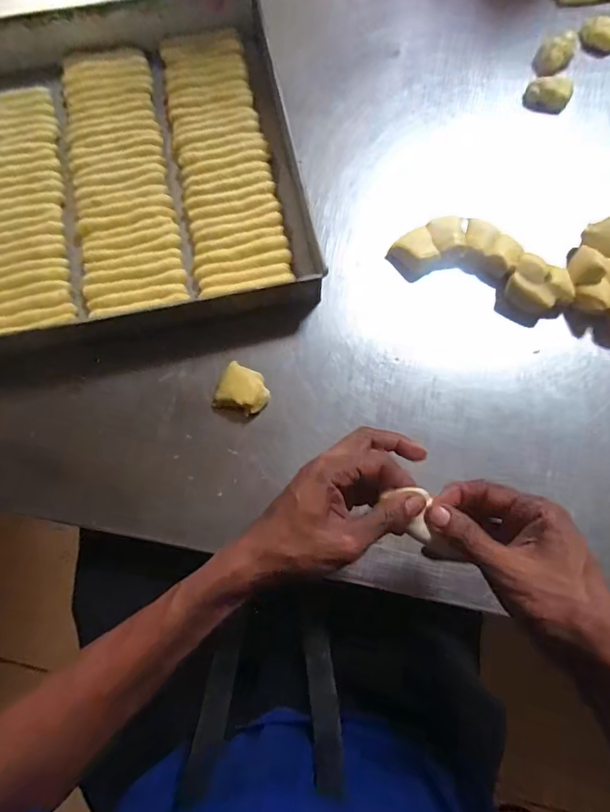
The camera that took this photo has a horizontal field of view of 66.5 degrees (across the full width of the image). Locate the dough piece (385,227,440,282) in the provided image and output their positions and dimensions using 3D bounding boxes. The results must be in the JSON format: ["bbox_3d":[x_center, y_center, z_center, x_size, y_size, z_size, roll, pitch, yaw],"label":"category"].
[{"bbox_3d":[0.123,-0.169,0.522,0.051,0.022,0.046,-30,75,-7],"label":"dough piece"}]

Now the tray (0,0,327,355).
[{"bbox_3d":[-0.219,-0.273,0.537,0.421,0.064,0.415,-14,73,-3],"label":"tray"}]

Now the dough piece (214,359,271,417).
[{"bbox_3d":[-0.063,-0.016,0.471,0.051,0.034,0.044,22,75,7],"label":"dough piece"}]

